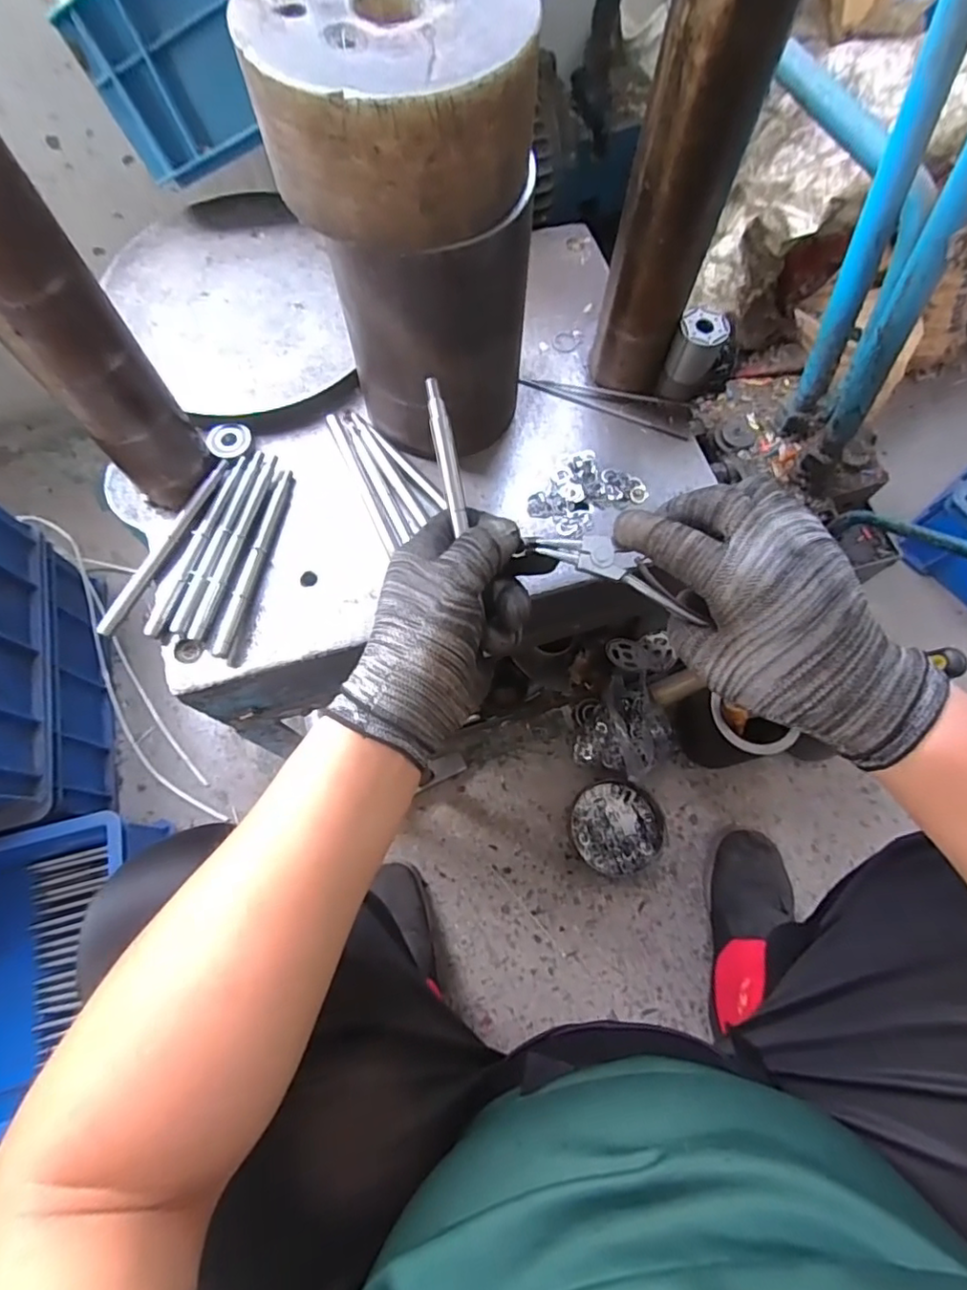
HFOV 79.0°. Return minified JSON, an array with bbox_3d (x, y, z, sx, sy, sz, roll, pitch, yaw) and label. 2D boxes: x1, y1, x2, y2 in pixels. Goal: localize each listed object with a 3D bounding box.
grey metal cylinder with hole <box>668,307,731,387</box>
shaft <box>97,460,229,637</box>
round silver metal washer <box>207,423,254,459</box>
[{"bbox_3d":[0.172,-0.234,0.486,0.037,0.073,0.033,30,72,10],"label":"grey metal cylinder with hole"},{"bbox_3d":[-0.248,-0.079,0.459,0.011,0.009,0.163,26,72,9],"label":"shaft"},{"bbox_3d":[-0.213,-0.169,0.487,0.037,0.007,0.033,36,74,12],"label":"round silver metal washer"}]

